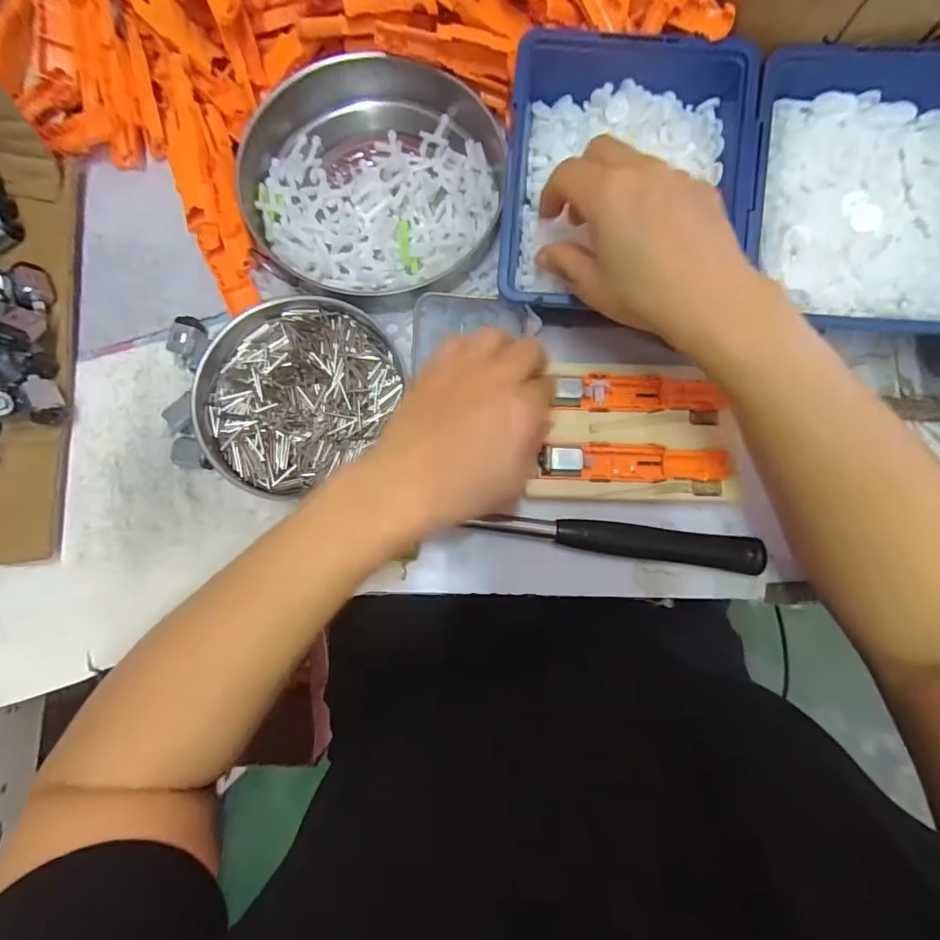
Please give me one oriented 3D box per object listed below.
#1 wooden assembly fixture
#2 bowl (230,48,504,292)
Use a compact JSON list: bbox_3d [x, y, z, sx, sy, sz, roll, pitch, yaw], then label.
[{"bbox_3d":[0.107,-0.024,0.323,0.123,0.026,0.087,2,83,2],"label":"wooden assembly fixture"},{"bbox_3d":[-0.069,-0.208,0.359,0.178,0.036,0.167,0,83,2],"label":"bowl"}]

